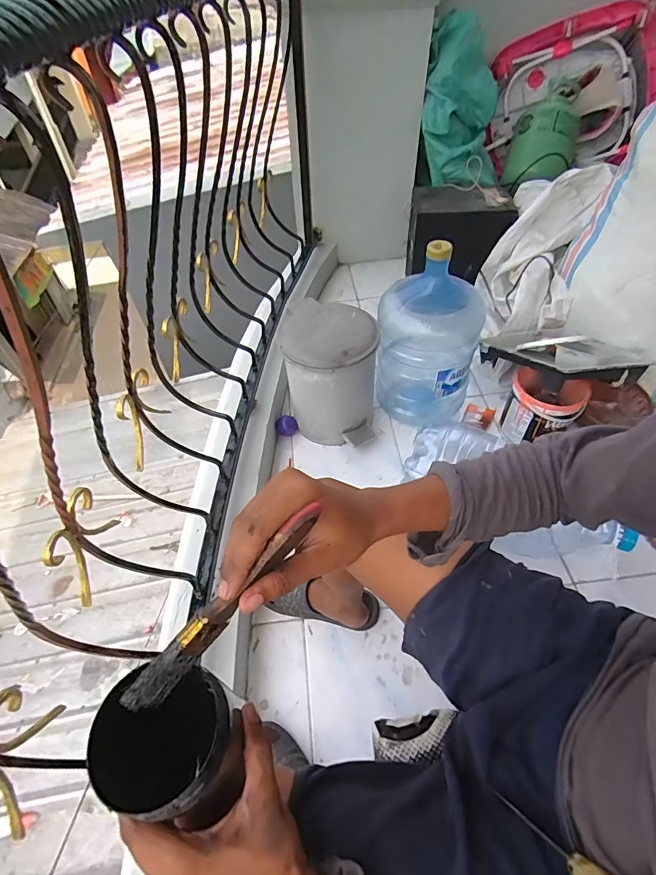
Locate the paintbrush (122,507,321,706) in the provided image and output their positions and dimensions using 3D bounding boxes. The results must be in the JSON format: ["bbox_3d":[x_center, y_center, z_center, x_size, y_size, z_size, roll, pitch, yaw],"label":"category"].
[{"bbox_3d":[-0.065,0.110,0.281,0.168,0.026,0.013,-47,60,-4],"label":"paintbrush"}]

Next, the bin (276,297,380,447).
[{"bbox_3d":[0.006,-0.172,1.182,0.240,0.331,0.260,-3,50,0],"label":"bin"}]

